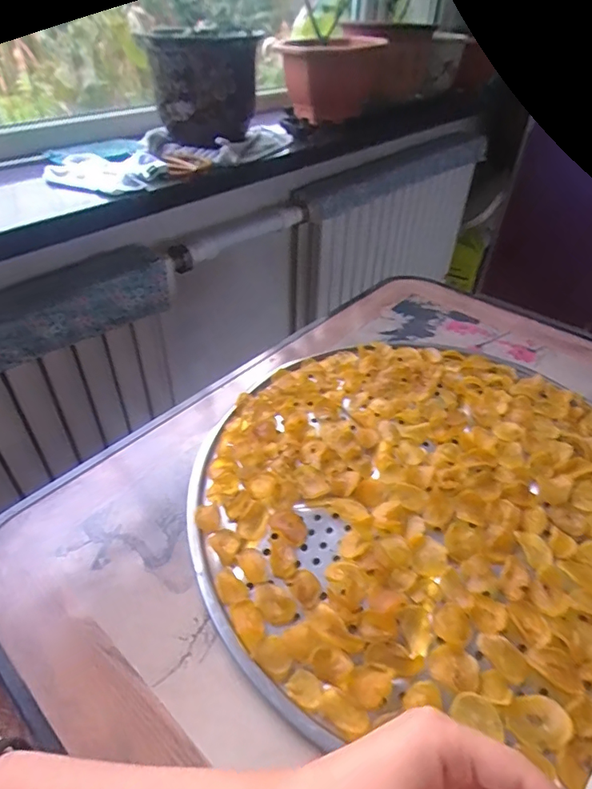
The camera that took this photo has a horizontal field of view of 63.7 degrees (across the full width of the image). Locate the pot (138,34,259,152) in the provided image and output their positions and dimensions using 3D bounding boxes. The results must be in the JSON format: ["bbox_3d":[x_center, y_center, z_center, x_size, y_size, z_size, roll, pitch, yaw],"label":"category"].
[{"bbox_3d":[-0.172,-0.581,0.909,0.175,0.185,0.149,21,45,20],"label":"pot"}]

